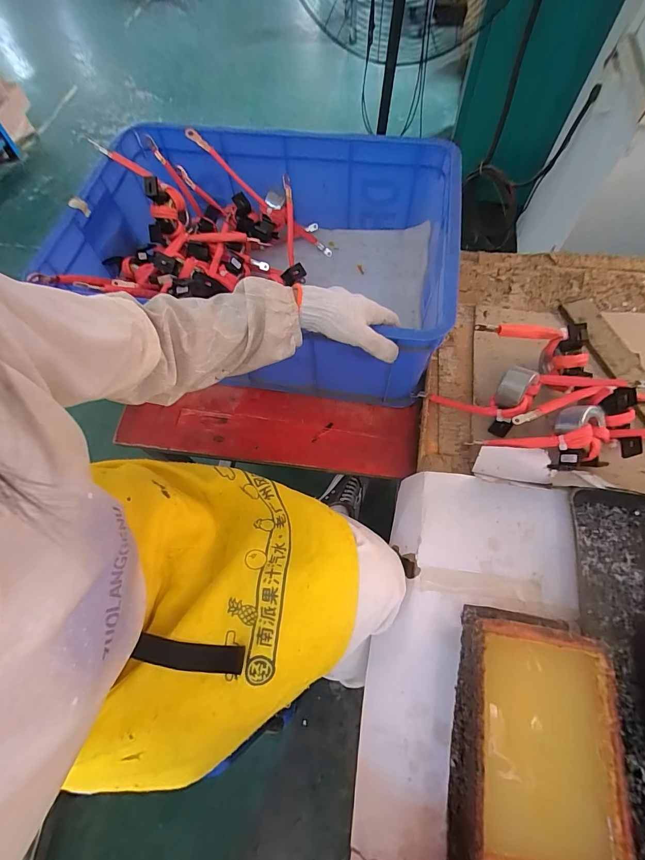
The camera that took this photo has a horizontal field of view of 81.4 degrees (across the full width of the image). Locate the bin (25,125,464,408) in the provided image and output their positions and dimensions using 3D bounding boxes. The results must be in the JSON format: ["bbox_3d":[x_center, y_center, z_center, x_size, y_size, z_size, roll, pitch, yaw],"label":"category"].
[{"bbox_3d":[-0.107,-0.312,0.674,0.626,0.205,0.429,9,66,6],"label":"bin"}]

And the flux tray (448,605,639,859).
[{"bbox_3d":[0.206,0.304,0.369,0.135,0.069,0.220,9,66,6],"label":"flux tray"}]

